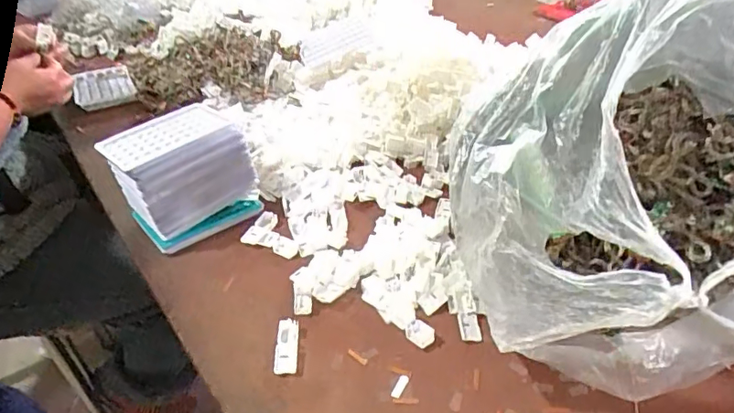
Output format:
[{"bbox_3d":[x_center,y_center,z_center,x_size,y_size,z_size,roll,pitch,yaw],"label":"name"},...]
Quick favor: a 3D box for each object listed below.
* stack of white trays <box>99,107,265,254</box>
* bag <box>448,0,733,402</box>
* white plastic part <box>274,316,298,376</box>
[{"bbox_3d":[-0.213,-0.036,0.621,0.138,0.115,0.109,-25,44,-27],"label":"stack of white trays"},{"bbox_3d":[0.261,-0.028,0.466,0.338,0.263,0.308,-2,38,-2],"label":"bag"},{"bbox_3d":[-0.075,0.129,0.491,0.020,0.011,0.057,-1,38,0],"label":"white plastic part"}]

